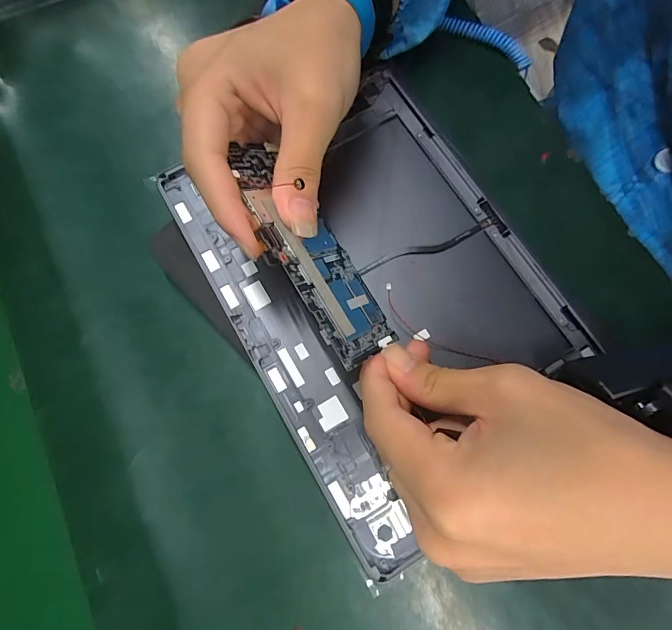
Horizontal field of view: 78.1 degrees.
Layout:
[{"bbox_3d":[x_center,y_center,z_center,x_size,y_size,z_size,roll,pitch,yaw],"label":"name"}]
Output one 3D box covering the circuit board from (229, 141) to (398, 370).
[{"bbox_3d":[-0.015,-0.033,0.200,0.046,0.004,0.121,-30,85,-48],"label":"circuit board"}]

